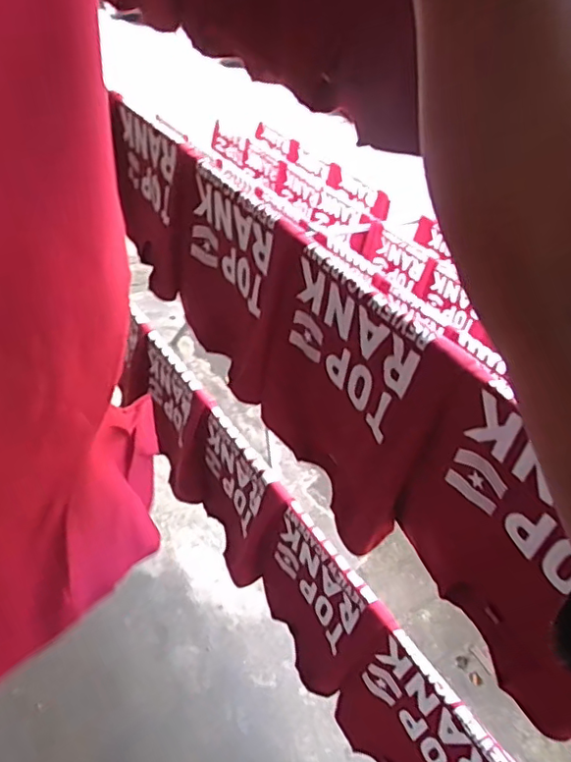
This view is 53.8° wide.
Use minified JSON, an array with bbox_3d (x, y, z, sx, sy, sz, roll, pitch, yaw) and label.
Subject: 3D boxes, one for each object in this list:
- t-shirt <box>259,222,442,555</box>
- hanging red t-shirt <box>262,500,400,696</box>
[{"bbox_3d":[0.067,0.013,0.800,0.065,0.353,0.327,-19,50,-22],"label":"t-shirt"},{"bbox_3d":[0.054,0.440,1.107,0.088,0.342,0.289,-23,51,-25],"label":"hanging red t-shirt"}]

